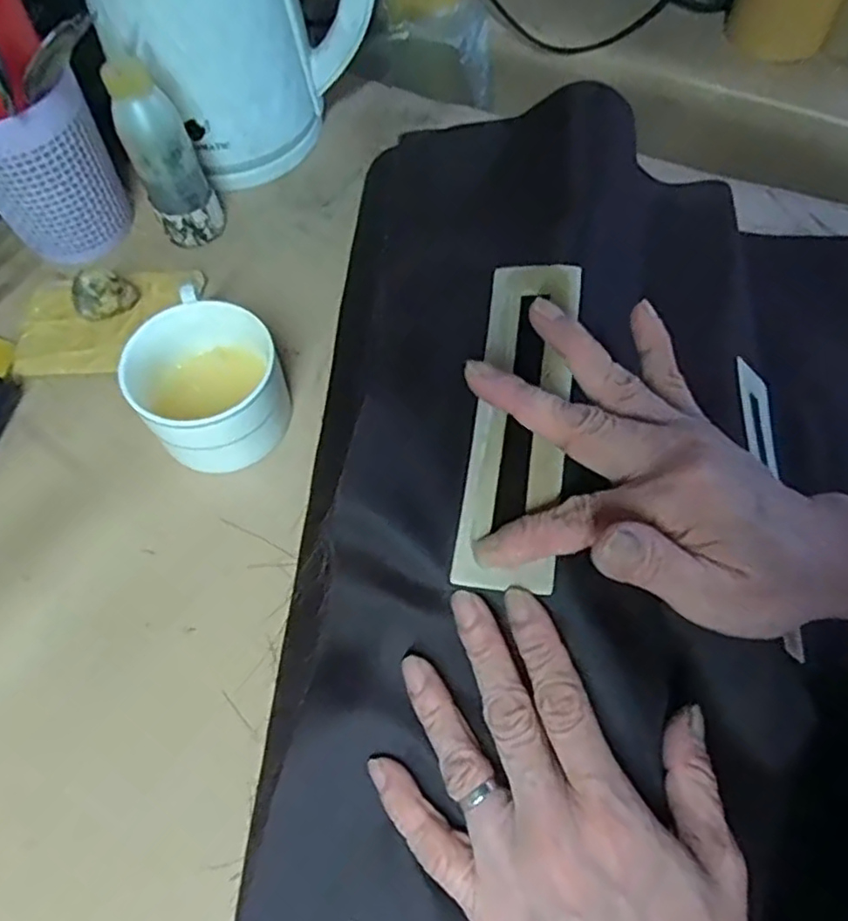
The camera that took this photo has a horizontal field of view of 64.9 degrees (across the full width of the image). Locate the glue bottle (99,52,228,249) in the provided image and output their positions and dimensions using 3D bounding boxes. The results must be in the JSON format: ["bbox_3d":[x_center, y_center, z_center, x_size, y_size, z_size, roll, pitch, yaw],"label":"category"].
[{"bbox_3d":[-0.178,-0.215,0.459,0.046,0.118,0.058,-21,63,-12],"label":"glue bottle"}]

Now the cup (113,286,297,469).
[{"bbox_3d":[-0.128,-0.043,0.403,0.086,0.064,0.082,0,61,0],"label":"cup"}]

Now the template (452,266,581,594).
[{"bbox_3d":[0.044,-0.021,0.300,0.041,0.007,0.159,3,68,17],"label":"template"}]

